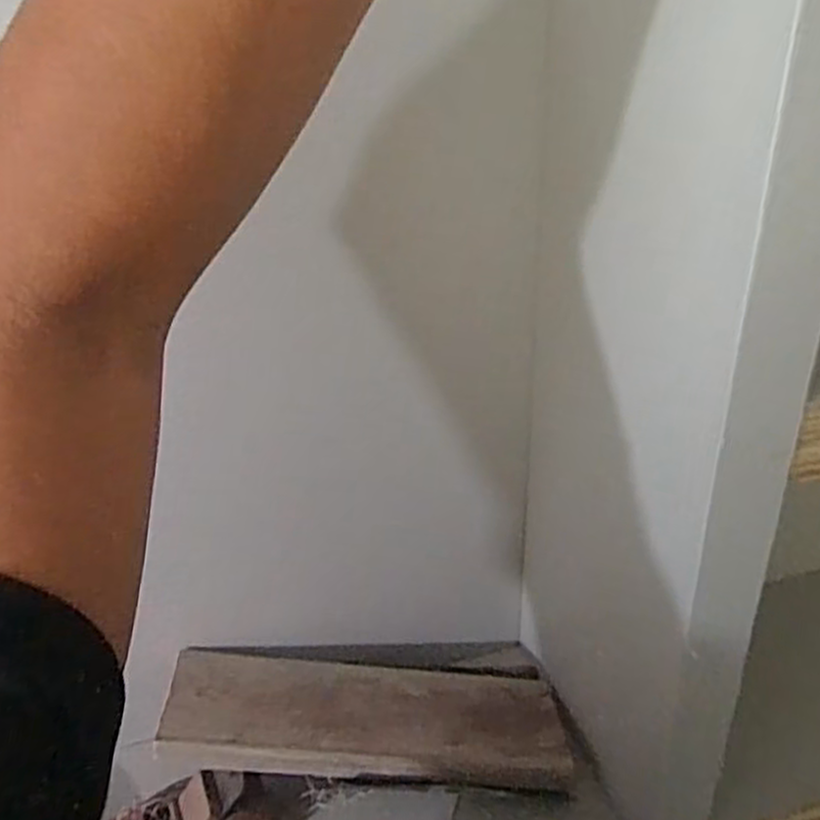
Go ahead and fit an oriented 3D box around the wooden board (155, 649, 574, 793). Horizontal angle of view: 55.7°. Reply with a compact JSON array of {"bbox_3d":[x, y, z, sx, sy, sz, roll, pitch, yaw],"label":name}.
[{"bbox_3d":[-0.023,0.185,0.474,0.238,0.013,0.085,8,27,-9],"label":"wooden board"}]

